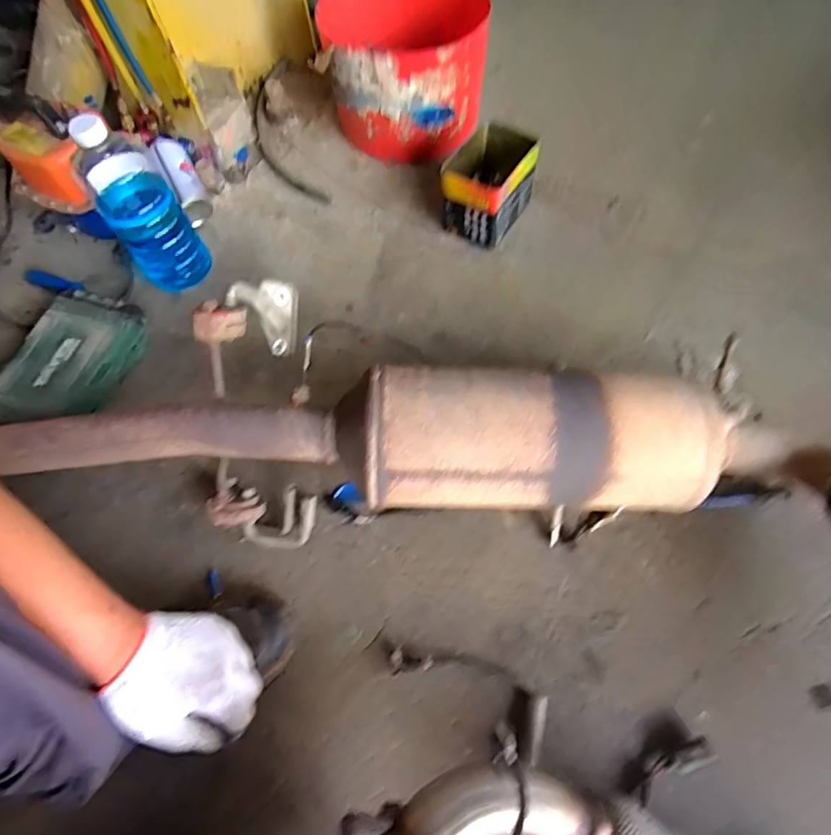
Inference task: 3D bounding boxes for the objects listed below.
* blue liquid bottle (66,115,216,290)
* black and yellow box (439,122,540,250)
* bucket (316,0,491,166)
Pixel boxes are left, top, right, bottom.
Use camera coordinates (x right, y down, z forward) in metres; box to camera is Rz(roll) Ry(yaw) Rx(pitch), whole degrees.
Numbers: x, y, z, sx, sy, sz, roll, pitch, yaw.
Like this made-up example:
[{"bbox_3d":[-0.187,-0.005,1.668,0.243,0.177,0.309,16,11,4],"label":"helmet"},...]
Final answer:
[{"bbox_3d":[-0.380,-0.293,0.708,0.098,0.249,0.091,-34,67,-13],"label":"blue liquid bottle"},{"bbox_3d":[0.116,-0.358,0.797,0.098,0.108,0.164,29,69,17],"label":"black and yellow box"},{"bbox_3d":[-0.024,-0.590,0.869,0.238,0.188,0.245,-11,64,-2],"label":"bucket"}]

